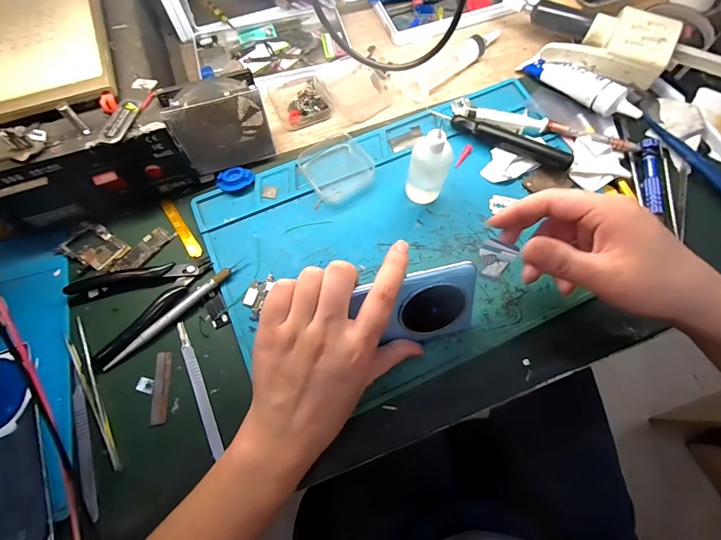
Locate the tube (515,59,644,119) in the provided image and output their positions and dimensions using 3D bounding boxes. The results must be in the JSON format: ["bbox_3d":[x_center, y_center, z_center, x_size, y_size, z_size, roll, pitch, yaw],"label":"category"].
[{"bbox_3d":[0.238,-0.200,0.392,0.029,0.021,0.131,-40,63,-12],"label":"tube"}]

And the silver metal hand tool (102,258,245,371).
[{"bbox_3d":[-0.163,0.037,0.324,0.142,0.009,0.009,-41,76,-12],"label":"silver metal hand tool"}]

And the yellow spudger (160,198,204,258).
[{"bbox_3d":[-0.175,-0.041,0.355,0.012,0.005,0.075,-34,74,-10],"label":"yellow spudger"}]

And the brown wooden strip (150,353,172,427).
[{"bbox_3d":[-0.168,0.099,0.306,0.012,0.004,0.058,-3,71,0],"label":"brown wooden strip"}]

